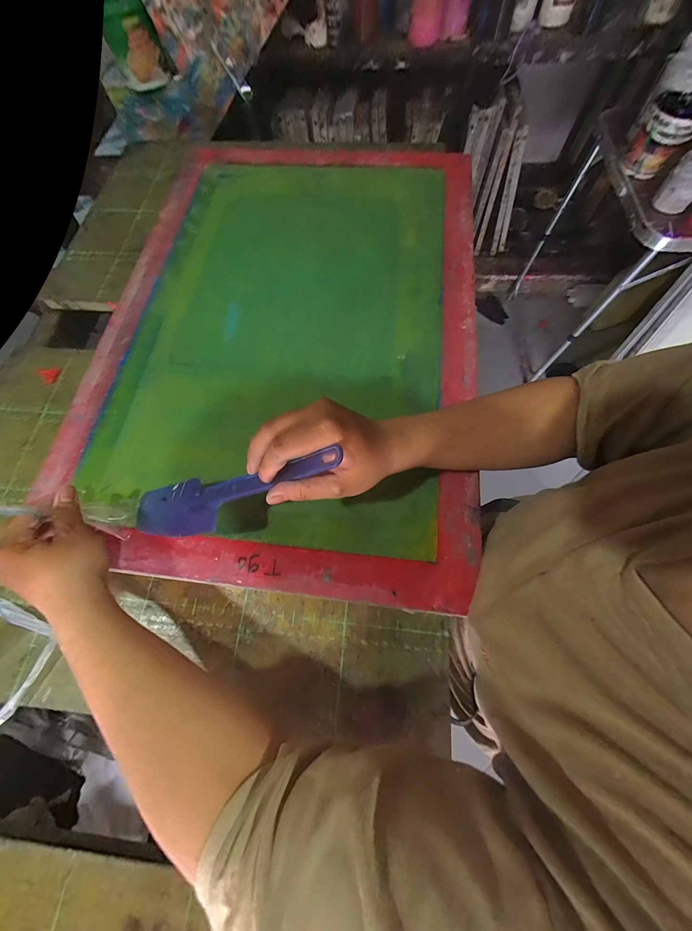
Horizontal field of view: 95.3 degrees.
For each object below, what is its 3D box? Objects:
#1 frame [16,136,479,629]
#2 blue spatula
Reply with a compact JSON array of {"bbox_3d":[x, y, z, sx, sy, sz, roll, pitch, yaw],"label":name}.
[{"bbox_3d":[-0.074,-0.204,0.415,0.462,0.043,0.667,6,73,4],"label":"frame"},{"bbox_3d":[-0.108,0.026,0.274,0.239,0.009,0.054,-16,70,27],"label":"blue spatula"}]

